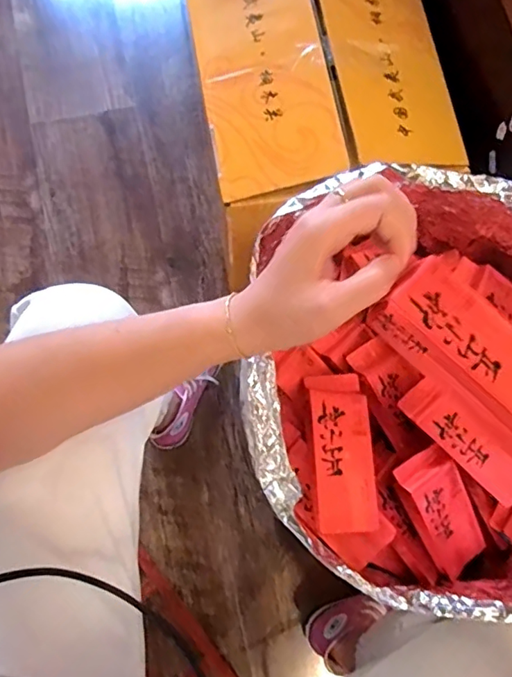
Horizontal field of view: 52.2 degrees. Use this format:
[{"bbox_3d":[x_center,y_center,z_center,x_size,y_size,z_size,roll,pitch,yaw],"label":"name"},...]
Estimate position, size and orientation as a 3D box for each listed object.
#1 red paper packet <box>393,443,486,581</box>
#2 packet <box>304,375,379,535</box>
[{"bbox_3d":[0.177,0.162,0.486,0.053,0.015,0.135,-34,110,-10],"label":"red paper packet"},{"bbox_3d":[0.077,0.098,0.462,0.052,0.015,0.136,-3,77,-3],"label":"packet"}]

